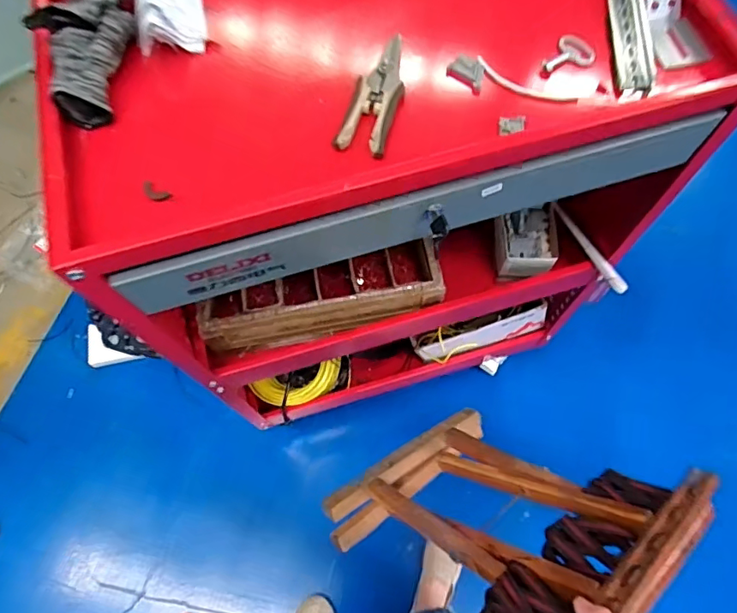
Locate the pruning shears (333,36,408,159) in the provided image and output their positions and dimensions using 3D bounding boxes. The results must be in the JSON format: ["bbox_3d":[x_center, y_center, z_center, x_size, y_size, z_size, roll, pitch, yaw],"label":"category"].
[{"bbox_3d":[0.013,-0.227,0.547,0.050,0.019,0.157,17,67,9],"label":"pruning shears"}]

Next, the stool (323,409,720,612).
[{"bbox_3d":[0.165,0.253,0.634,0.288,0.368,0.071,-24,105,-32],"label":"stool"}]

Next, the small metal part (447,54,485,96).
[{"bbox_3d":[0.111,-0.254,0.562,0.044,0.012,0.033,40,73,17],"label":"small metal part"}]

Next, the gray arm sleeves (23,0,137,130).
[{"bbox_3d":[-0.307,-0.291,0.558,0.099,0.065,0.198,7,66,5],"label":"gray arm sleeves"}]

